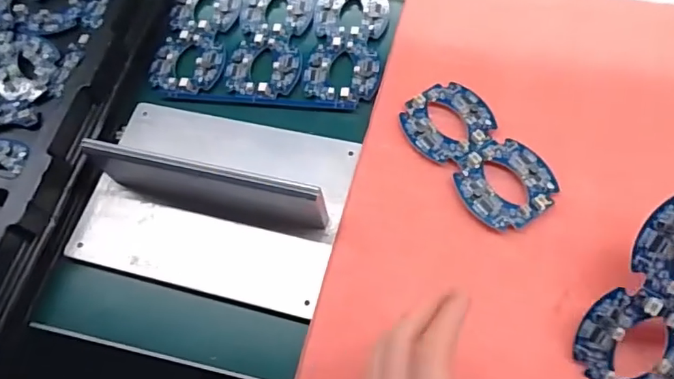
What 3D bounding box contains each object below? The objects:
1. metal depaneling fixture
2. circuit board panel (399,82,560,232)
[{"bbox_3d":[-0.095,-0.004,0.371,0.196,0.057,0.139,13,67,7],"label":"metal depaneling fixture"},{"bbox_3d":[0.103,-0.029,0.380,0.064,0.007,0.125,-33,70,-13],"label":"circuit board panel"}]

